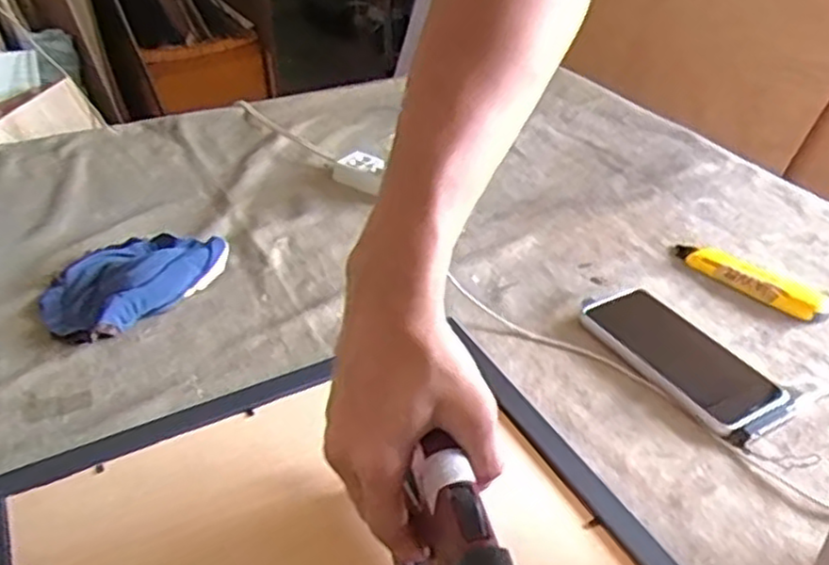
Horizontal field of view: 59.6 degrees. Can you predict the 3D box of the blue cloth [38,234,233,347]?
[{"bbox_3d":[-0.260,-0.007,0.655,0.122,0.030,0.154,28,46,34],"label":"blue cloth"}]

